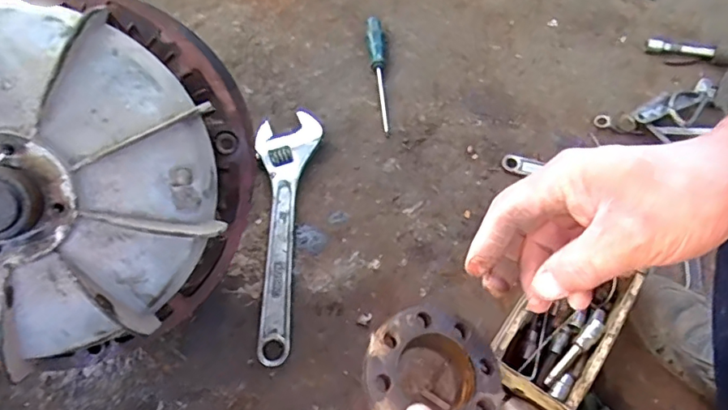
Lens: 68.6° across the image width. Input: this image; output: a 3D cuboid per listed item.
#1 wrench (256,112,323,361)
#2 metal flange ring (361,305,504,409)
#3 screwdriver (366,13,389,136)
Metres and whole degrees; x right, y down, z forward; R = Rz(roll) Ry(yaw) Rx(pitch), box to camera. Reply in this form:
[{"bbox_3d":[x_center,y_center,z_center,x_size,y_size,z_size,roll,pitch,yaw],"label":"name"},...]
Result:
[{"bbox_3d":[-0.107,0.025,0.721,0.088,0.022,0.362,-1,59,-2],"label":"wrench"},{"bbox_3d":[0.040,0.092,0.298,0.077,0.019,0.072,1,59,-1],"label":"metal flange ring"},{"bbox_3d":[0.022,-0.212,0.853,0.027,0.032,0.218,-1,59,-2],"label":"screwdriver"}]

